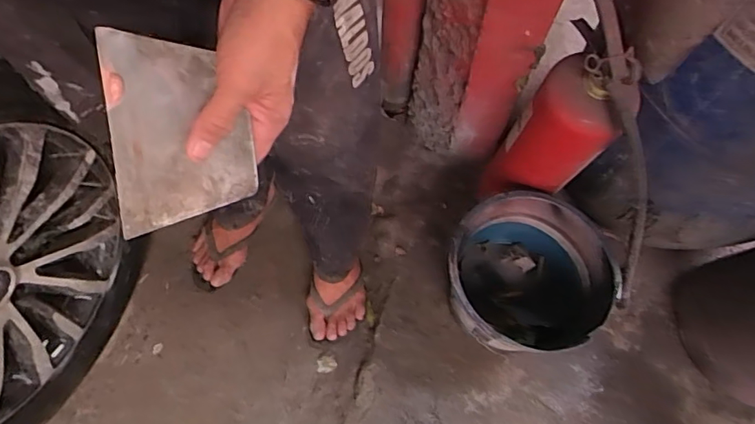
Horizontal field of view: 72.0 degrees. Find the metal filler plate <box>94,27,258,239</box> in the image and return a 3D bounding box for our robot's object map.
[{"bbox_3d":[-0.142,-0.058,0.373,0.094,0.005,0.135,-5,98,-8],"label":"metal filler plate"}]

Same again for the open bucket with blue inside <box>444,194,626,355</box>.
[{"bbox_3d":[0.227,0.121,0.873,0.231,0.242,0.236,0,69,-1],"label":"open bucket with blue inside"}]

